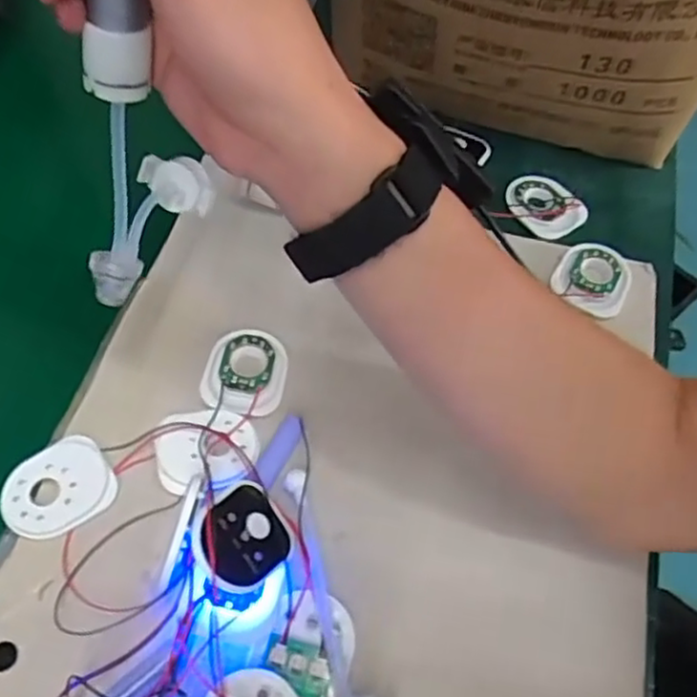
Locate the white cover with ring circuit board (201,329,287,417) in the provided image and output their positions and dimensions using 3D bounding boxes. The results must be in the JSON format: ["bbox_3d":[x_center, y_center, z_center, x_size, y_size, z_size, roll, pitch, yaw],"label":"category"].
[{"bbox_3d":[-0.062,0.013,0.418,0.048,0.007,0.057,8,57,2],"label":"white cover with ring circuit board"}]

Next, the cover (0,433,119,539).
[{"bbox_3d":[-0.156,0.076,0.372,0.056,0.012,0.046,-33,65,-22],"label":"cover"}]

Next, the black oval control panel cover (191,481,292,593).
[{"bbox_3d":[-0.054,0.095,0.349,0.045,0.007,0.054,57,35,6],"label":"black oval control panel cover"}]

